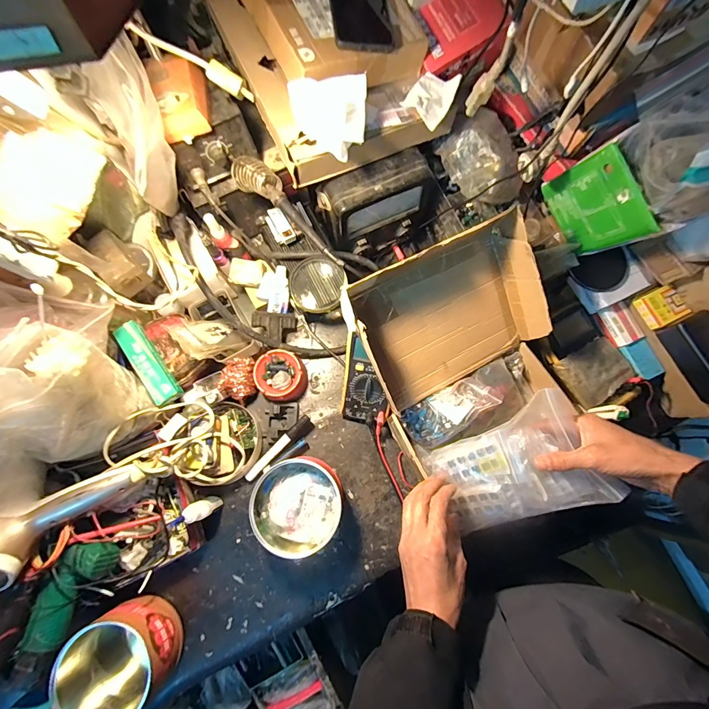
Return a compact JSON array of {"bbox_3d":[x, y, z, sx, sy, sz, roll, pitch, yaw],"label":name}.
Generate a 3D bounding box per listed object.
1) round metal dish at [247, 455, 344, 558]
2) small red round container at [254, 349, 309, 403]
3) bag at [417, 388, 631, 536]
[{"bbox_3d":[-0.084,0.229,0.545,0.125,0.076,0.131,0,78,-1],"label":"round metal dish"},{"bbox_3d":[-0.123,0.037,0.608,0.079,0.036,0.087,-30,80,-7],"label":"small red round container"},{"bbox_3d":[0.217,0.157,0.478,0.202,0.047,0.147,-38,83,15],"label":"bag"}]

